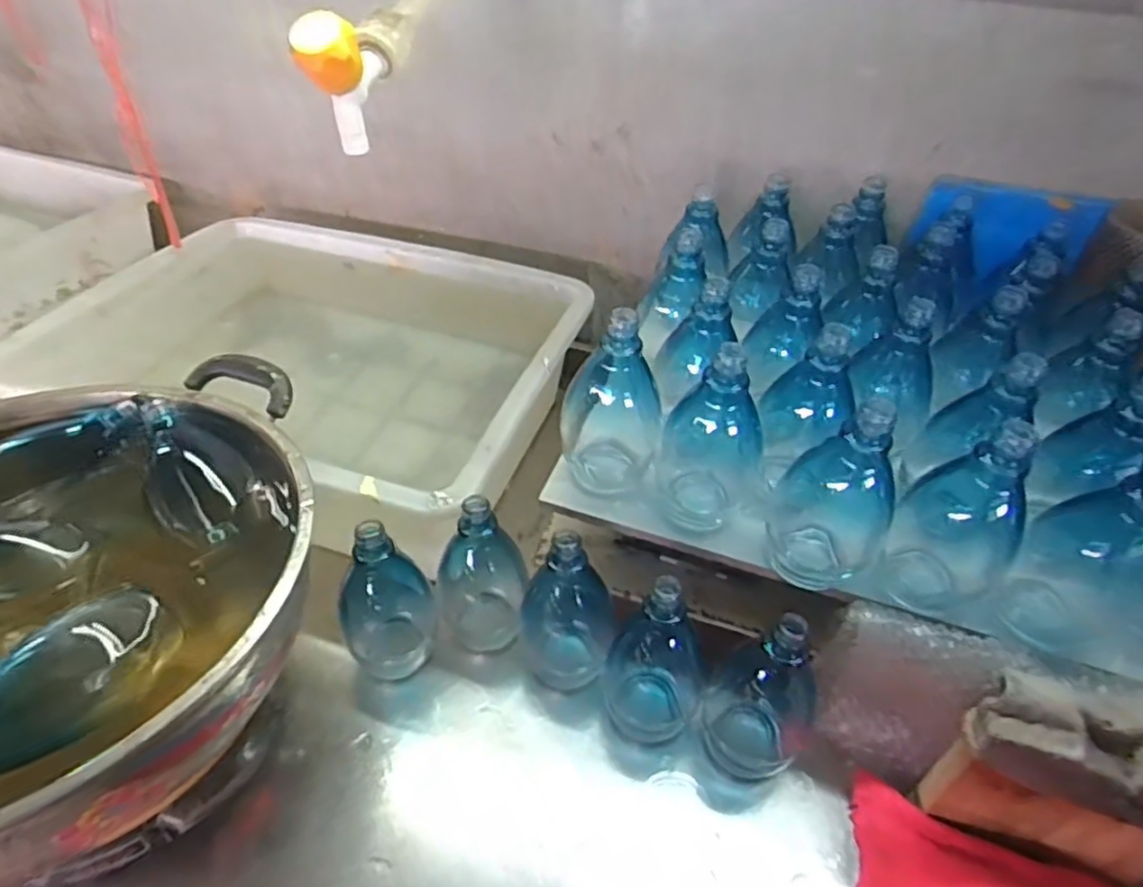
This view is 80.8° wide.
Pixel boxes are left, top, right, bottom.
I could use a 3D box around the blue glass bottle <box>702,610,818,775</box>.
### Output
[{"bbox_3d":[0.130,0.170,0.464,0.074,0.144,0.071,-25,51,-25],"label":"blue glass bottle"}]

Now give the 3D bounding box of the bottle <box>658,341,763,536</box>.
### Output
[{"bbox_3d":[0.096,-0.004,0.476,0.066,0.149,0.063,23,49,19],"label":"bottle"}]

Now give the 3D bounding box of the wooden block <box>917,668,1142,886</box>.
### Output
[{"bbox_3d":[0.300,0.201,0.409,0.133,0.114,0.059,10,46,8],"label":"wooden block"}]

